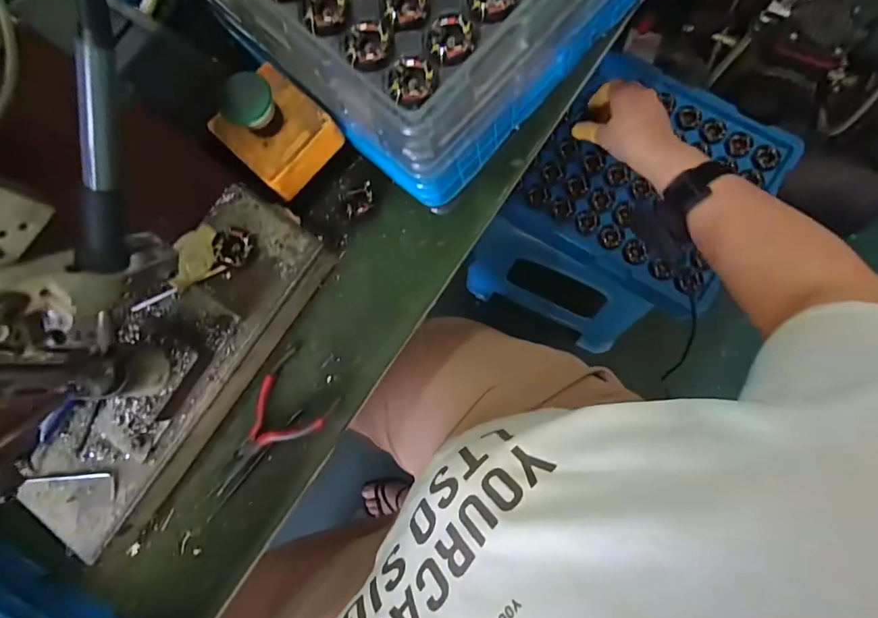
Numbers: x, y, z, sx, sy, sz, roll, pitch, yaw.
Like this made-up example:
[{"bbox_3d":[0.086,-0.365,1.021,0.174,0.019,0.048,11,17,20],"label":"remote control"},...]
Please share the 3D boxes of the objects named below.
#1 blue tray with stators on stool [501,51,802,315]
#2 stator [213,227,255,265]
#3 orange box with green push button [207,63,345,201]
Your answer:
[{"bbox_3d":[0.289,-0.178,0.648,0.286,0.052,0.281,33,87,8],"label":"blue tray with stators on stool"},{"bbox_3d":[-0.157,-0.048,0.356,0.028,0.011,0.028,-1,83,5],"label":"stator"},{"bbox_3d":[-0.129,-0.141,0.355,0.075,0.060,0.070,43,89,8],"label":"orange box with green push button"}]

